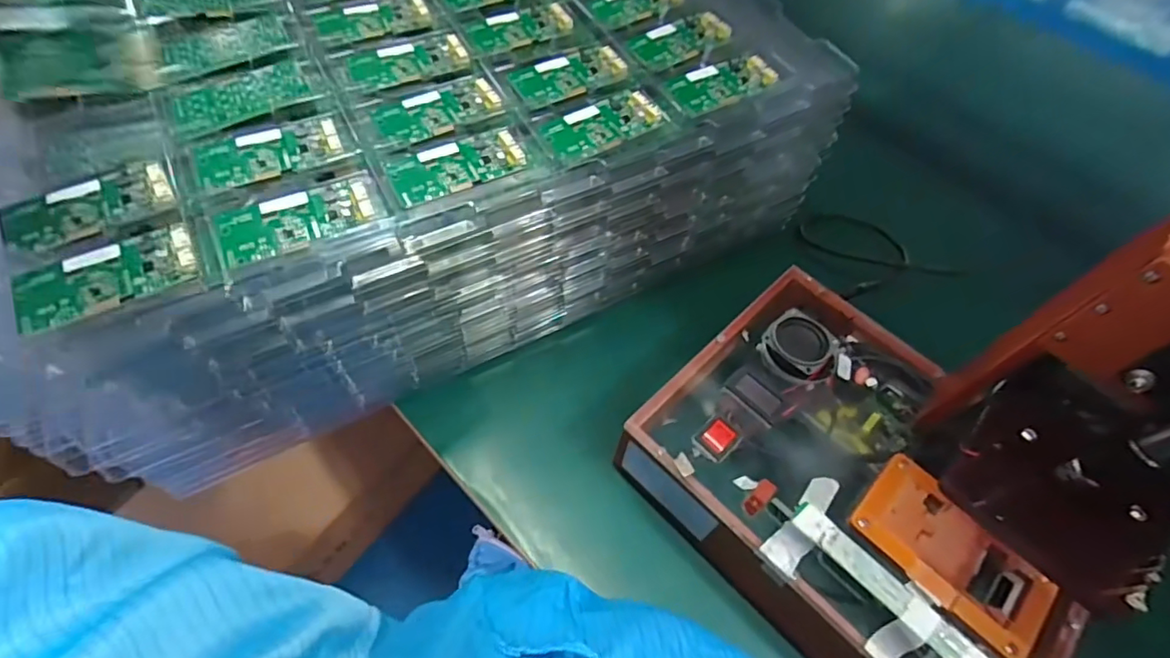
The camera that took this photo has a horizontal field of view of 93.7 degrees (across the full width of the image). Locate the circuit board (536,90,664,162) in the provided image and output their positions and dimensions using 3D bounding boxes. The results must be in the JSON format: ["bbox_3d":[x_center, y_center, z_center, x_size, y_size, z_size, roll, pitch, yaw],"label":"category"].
[{"bbox_3d":[0.011,-0.162,0.431,0.093,0.010,0.047,-28,65,-20],"label":"circuit board"}]

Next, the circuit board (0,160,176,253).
[{"bbox_3d":[-0.319,-0.080,0.354,0.091,0.006,0.048,-31,66,-21],"label":"circuit board"}]

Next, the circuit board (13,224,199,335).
[{"bbox_3d":[-0.285,-0.034,0.328,0.094,0.008,0.047,-26,64,-19],"label":"circuit board"}]

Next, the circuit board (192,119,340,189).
[{"bbox_3d":[-0.224,-0.127,0.390,0.093,0.007,0.046,-24,63,-18],"label":"circuit board"}]

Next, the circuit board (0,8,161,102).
[{"bbox_3d":[-0.306,-0.167,0.334,0.011,0.046,0.075,29,40,33],"label":"circuit board"}]

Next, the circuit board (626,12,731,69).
[{"bbox_3d":[0.085,-0.262,0.493,0.093,0.012,0.050,-27,64,-19],"label":"circuit board"}]

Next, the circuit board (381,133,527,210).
[{"bbox_3d":[-0.094,-0.120,0.398,0.093,0.009,0.045,-24,63,-18],"label":"circuit board"}]

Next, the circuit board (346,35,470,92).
[{"bbox_3d":[-0.147,-0.224,0.454,0.092,0.008,0.049,-21,62,-16],"label":"circuit board"}]

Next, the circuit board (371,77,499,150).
[{"bbox_3d":[-0.115,-0.171,0.426,0.094,0.008,0.049,-25,64,-19],"label":"circuit board"}]

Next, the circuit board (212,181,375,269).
[{"bbox_3d":[-0.191,-0.074,0.362,0.094,0.007,0.047,-23,63,-18],"label":"circuit board"}]

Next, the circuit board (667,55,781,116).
[{"bbox_3d":[0.114,-0.211,0.466,0.090,0.014,0.049,-24,63,-18],"label":"circuit board"}]

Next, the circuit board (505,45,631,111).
[{"bbox_3d":[-0.015,-0.215,0.460,0.095,0.009,0.051,-25,64,-18],"label":"circuit board"}]

